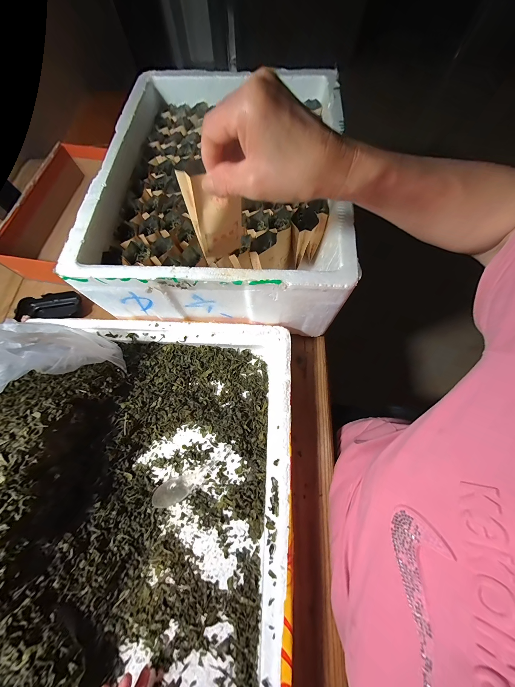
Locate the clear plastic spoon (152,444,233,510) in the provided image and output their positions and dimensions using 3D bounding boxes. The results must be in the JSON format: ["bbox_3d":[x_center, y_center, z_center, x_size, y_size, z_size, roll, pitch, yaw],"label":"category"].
[{"bbox_3d":[-0.086,0.186,0.316,0.117,0.009,0.028,-29,73,-10],"label":"clear plastic spoon"}]

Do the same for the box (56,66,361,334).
[{"bbox_3d":[-0.049,-0.254,0.399,0.356,0.131,0.436,4,70,1],"label":"box"}]

